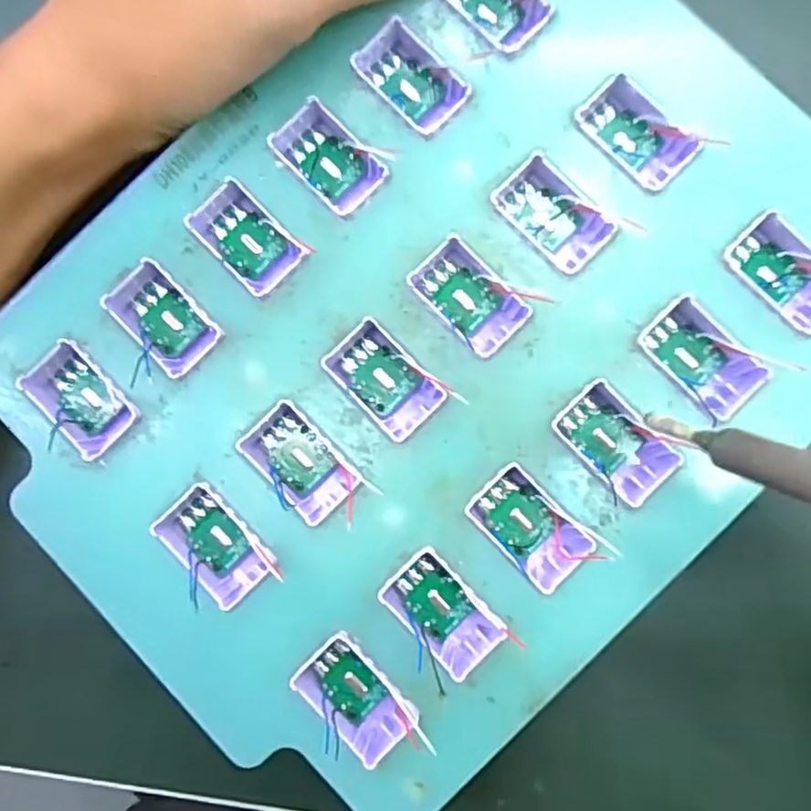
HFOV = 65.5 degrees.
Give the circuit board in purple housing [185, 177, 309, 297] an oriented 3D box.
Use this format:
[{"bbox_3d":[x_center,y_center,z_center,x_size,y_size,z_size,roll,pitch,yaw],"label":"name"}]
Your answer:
[{"bbox_3d":[-0.045,-0.046,0.179,0.018,0.010,0.032,-45,85,0],"label":"circuit board in purple housing"}]

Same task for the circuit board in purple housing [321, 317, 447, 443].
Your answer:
[{"bbox_3d":[-0.006,-0.007,0.175,0.019,0.011,0.031,-44,85,0],"label":"circuit board in purple housing"}]

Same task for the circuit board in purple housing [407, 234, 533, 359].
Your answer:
[{"bbox_3d":[0.017,-0.030,0.175,0.019,0.010,0.033,-42,85,0],"label":"circuit board in purple housing"}]

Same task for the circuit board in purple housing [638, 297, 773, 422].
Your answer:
[{"bbox_3d":[0.080,-0.013,0.171,0.032,0.010,0.018,44,90,5],"label":"circuit board in purple housing"}]

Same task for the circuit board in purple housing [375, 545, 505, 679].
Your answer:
[{"bbox_3d":[0.010,0.056,0.170,0.019,0.011,0.031,-43,85,0],"label":"circuit board in purple housing"}]

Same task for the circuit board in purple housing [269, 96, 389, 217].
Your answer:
[{"bbox_3d":[-0.021,-0.069,0.179,0.020,0.011,0.032,-44,85,0],"label":"circuit board in purple housing"}]

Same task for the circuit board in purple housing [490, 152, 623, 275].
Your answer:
[{"bbox_3d":[0.041,-0.053,0.176,0.020,0.010,0.033,-44,85,0],"label":"circuit board in purple housing"}]

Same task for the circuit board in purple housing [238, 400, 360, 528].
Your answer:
[{"bbox_3d":[-0.029,0.016,0.174,0.020,0.011,0.031,-44,85,0],"label":"circuit board in purple housing"}]

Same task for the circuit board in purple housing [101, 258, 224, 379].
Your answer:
[{"bbox_3d":[-0.068,-0.024,0.179,0.019,0.012,0.031,-44,85,0],"label":"circuit board in purple housing"}]

